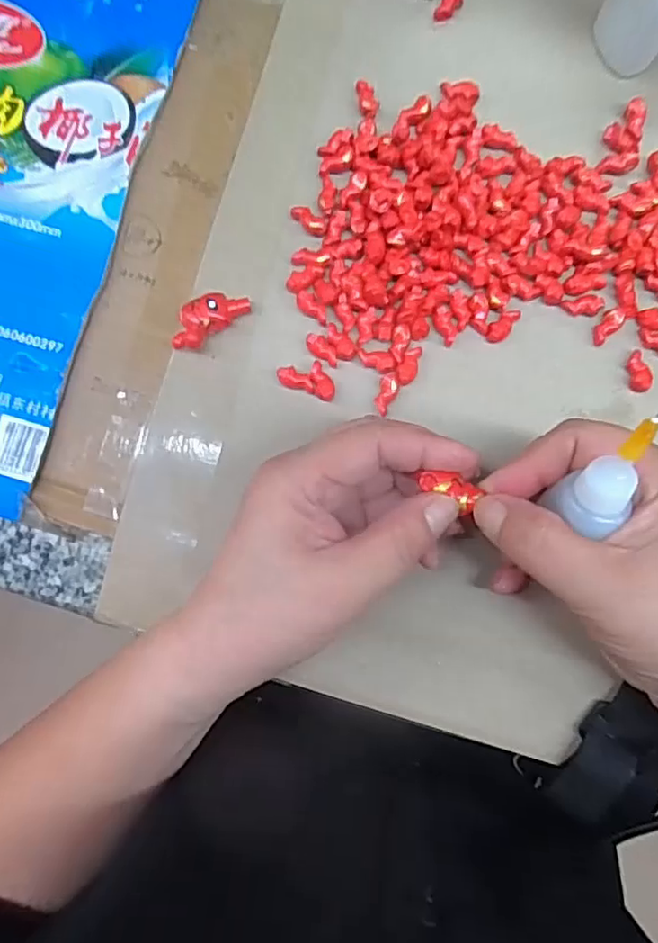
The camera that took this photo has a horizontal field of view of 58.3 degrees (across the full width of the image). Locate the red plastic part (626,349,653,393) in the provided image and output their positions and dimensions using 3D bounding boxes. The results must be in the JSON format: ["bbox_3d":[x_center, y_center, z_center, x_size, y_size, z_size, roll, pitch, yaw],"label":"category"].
[{"bbox_3d":[0.139,-0.045,0.265,0.008,0.007,0.019,-9,85,1],"label":"red plastic part"}]

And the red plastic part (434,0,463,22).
[{"bbox_3d":[0.058,-0.225,0.284,0.009,0.007,0.017,36,87,4],"label":"red plastic part"}]

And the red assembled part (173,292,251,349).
[{"bbox_3d":[-0.055,-0.070,0.269,0.038,0.014,0.015,-39,85,-2],"label":"red assembled part"}]

